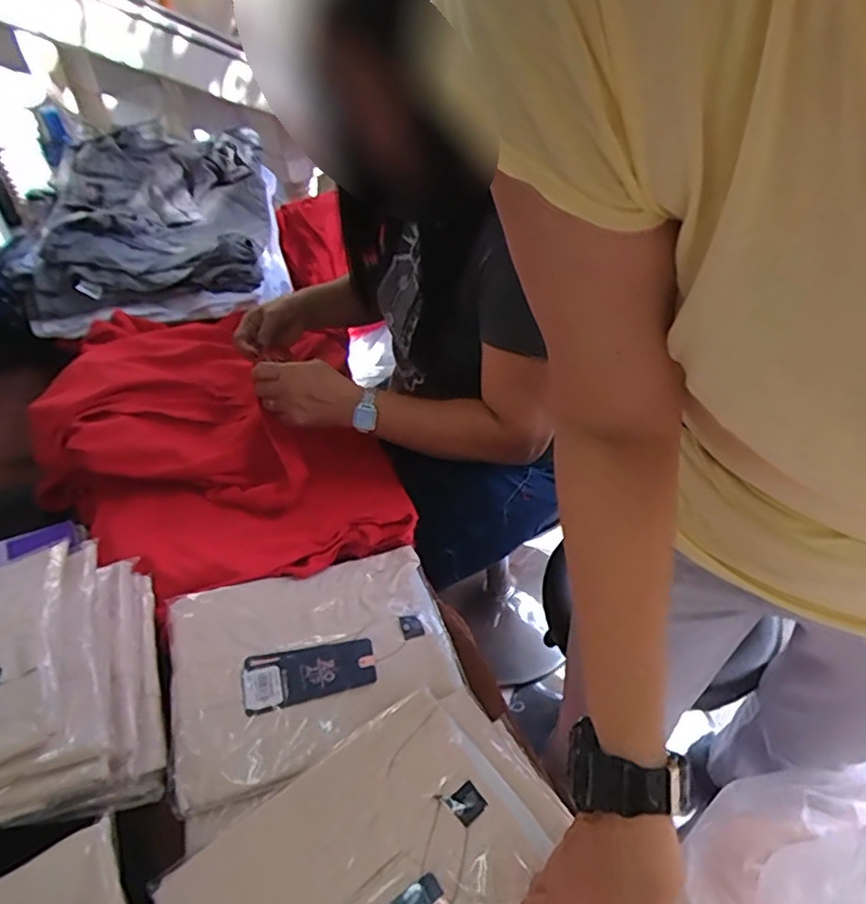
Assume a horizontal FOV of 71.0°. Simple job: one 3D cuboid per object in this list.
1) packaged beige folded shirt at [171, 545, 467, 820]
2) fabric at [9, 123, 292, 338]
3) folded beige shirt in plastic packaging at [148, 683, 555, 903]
[{"bbox_3d":[-0.117,0.194,0.590,0.259,0.041,0.206,-16,44,-11],"label":"packaged beige folded shirt"},{"bbox_3d":[-0.512,-0.443,1.136,0.429,0.161,0.544,-12,44,-7],"label":"fabric"},{"bbox_3d":[-0.050,0.321,0.441,0.251,0.029,0.212,-28,48,-23],"label":"folded beige shirt in plastic packaging"}]

